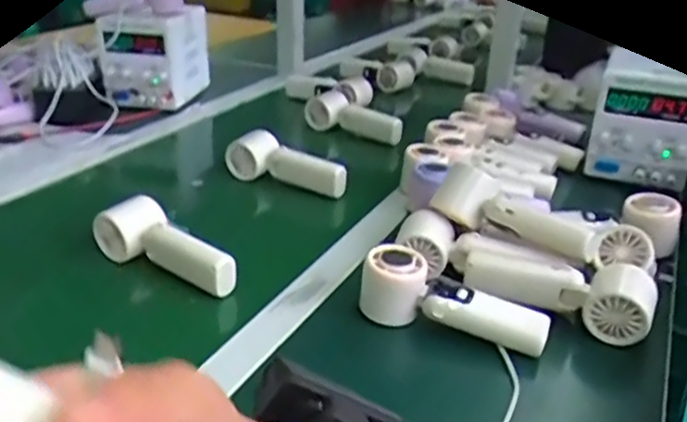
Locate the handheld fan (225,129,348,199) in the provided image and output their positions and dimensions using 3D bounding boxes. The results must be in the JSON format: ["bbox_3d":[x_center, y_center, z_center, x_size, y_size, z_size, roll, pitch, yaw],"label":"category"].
[{"bbox_3d":[-0.079,-0.064,0.869,0.173,0.070,0.042,17,29,25],"label":"handheld fan"}]

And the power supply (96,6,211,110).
[{"bbox_3d":[-0.337,-0.287,1.184,0.133,0.154,0.180,7,26,8],"label":"power supply"}]

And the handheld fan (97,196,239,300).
[{"bbox_3d":[-0.179,0.032,0.651,0.169,0.060,0.044,20,30,30],"label":"handheld fan"}]

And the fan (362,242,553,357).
[{"bbox_3d":[0.097,0.080,0.572,0.162,0.054,0.044,14,28,21],"label":"fan"}]

